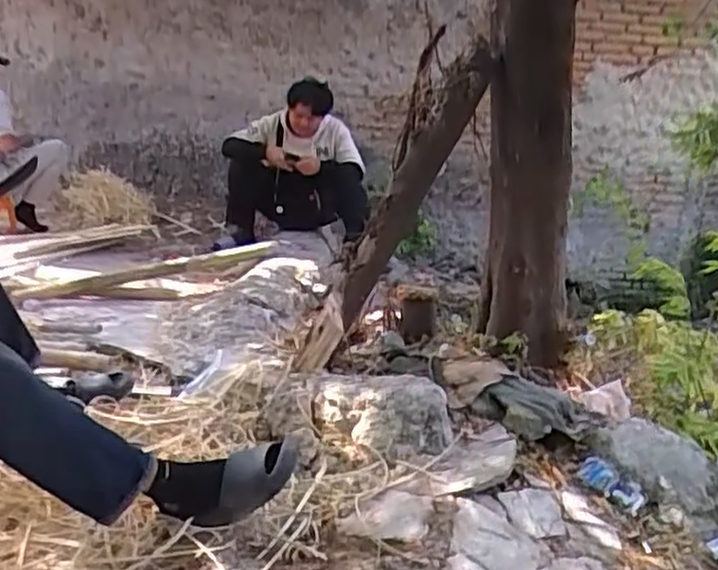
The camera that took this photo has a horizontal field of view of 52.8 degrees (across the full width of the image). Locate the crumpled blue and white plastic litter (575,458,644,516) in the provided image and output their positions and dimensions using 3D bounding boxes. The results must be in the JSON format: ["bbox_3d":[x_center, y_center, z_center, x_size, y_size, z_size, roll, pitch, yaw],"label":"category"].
[{"bbox_3d":[0.573,0.454,1.646,0.153,0.022,0.076,38,65,24],"label":"crumpled blue and white plastic litter"}]

